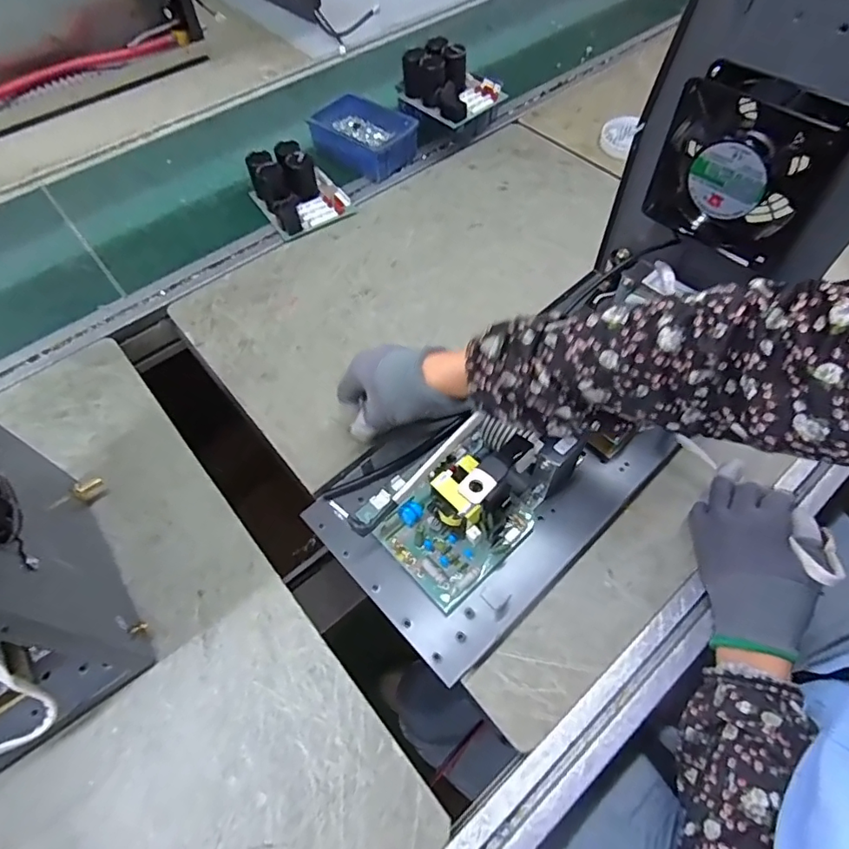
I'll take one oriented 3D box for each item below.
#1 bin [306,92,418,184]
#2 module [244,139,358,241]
[{"bbox_3d":[-0.090,-0.421,0.760,0.151,0.052,0.102,38,67,23],"label":"bin"},{"bbox_3d":[-0.167,-0.317,0.691,0.105,0.060,0.117,-31,62,-16],"label":"module"}]

